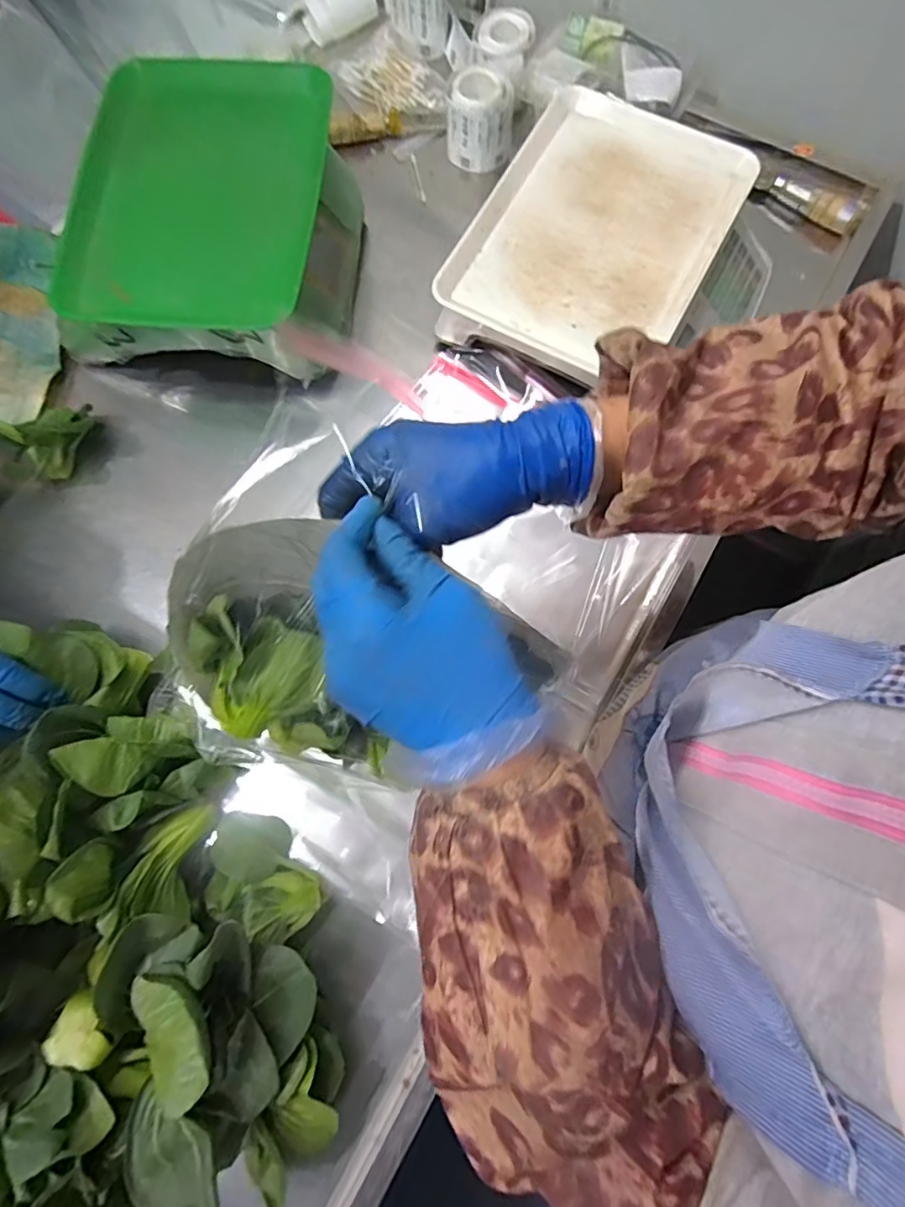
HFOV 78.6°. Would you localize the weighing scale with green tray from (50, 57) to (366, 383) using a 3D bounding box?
[{"bbox_3d":[-0.237,-0.357,0.544,0.263,0.124,0.290,10,77,4],"label":"weighing scale with green tray"}]

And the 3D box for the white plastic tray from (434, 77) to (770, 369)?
[{"bbox_3d":[0.139,-0.350,0.516,0.208,0.021,0.273,27,79,8],"label":"white plastic tray"}]

